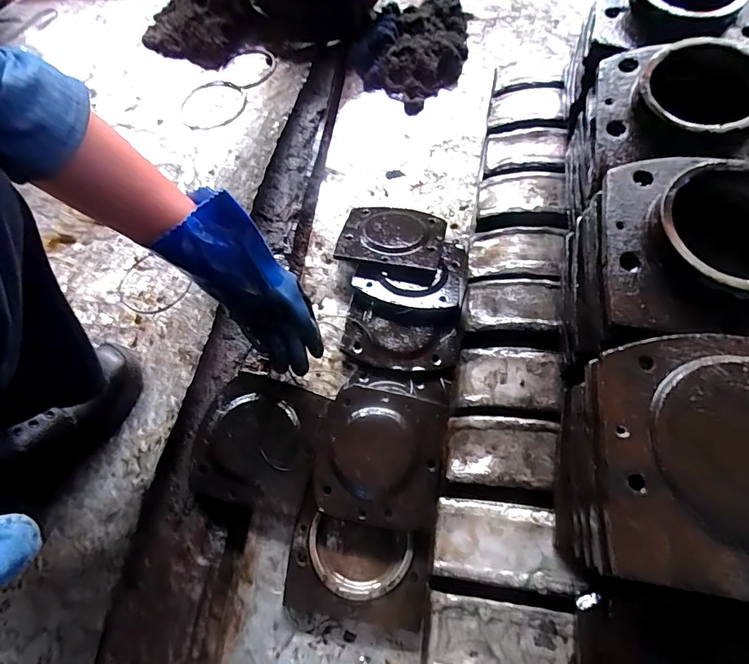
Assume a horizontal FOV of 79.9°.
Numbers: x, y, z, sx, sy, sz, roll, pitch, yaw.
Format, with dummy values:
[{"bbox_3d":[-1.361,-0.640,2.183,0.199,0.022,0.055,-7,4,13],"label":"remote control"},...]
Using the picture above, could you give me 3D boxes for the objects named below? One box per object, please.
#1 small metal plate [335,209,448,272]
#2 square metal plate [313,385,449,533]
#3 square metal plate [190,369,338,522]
[{"bbox_3d":[0.028,-0.152,0.696,0.156,0.013,0.144,0,49,0],"label":"small metal plate"},{"bbox_3d":[0.007,0.148,0.535,0.144,0.025,0.152,8,63,9],"label":"square metal plate"},{"bbox_3d":[-0.141,0.132,0.550,0.143,0.017,0.150,13,62,7],"label":"square metal plate"}]

